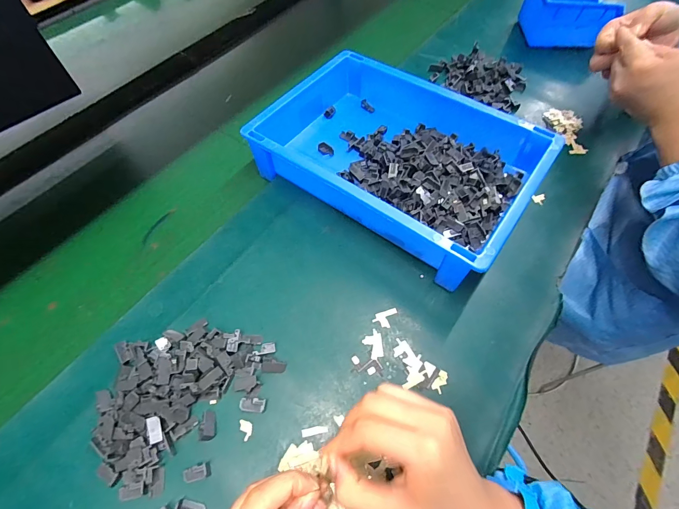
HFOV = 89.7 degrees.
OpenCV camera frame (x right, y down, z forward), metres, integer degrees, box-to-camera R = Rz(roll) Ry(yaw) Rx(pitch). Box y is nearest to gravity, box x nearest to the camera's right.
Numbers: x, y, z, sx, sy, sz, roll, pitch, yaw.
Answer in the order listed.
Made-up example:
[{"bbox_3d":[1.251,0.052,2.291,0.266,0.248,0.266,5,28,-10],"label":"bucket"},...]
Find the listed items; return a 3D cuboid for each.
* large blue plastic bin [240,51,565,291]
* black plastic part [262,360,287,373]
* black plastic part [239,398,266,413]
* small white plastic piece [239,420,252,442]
[{"bbox_3d":[0.068,-0.121,0.417,0.306,0.070,0.209,33,65,19],"label":"large blue plastic bin"},{"bbox_3d":[-0.061,0.105,0.319,0.022,0.004,0.011,5,59,-11],"label":"black plastic part"},{"bbox_3d":[-0.077,0.133,0.302,0.023,0.006,0.011,5,60,4],"label":"black plastic part"},{"bbox_3d":[-0.081,0.151,0.295,0.010,0.004,0.017,-28,63,-15],"label":"small white plastic piece"}]

